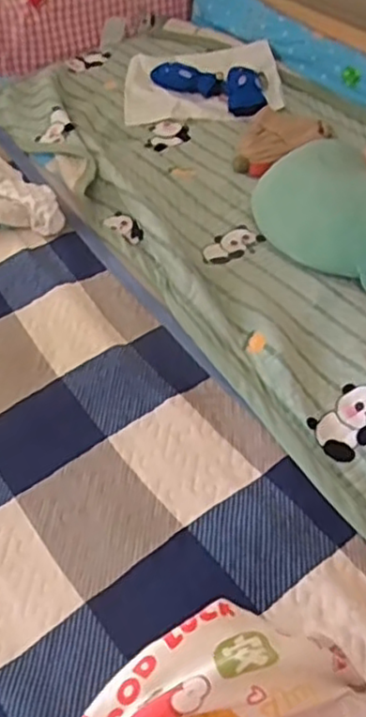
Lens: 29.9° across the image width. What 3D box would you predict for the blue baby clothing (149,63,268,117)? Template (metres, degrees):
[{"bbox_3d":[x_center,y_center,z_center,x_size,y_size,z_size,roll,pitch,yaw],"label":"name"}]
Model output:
[{"bbox_3d":[0.079,-0.686,1.707,0.310,0.061,0.148,20,52,24],"label":"blue baby clothing"}]

